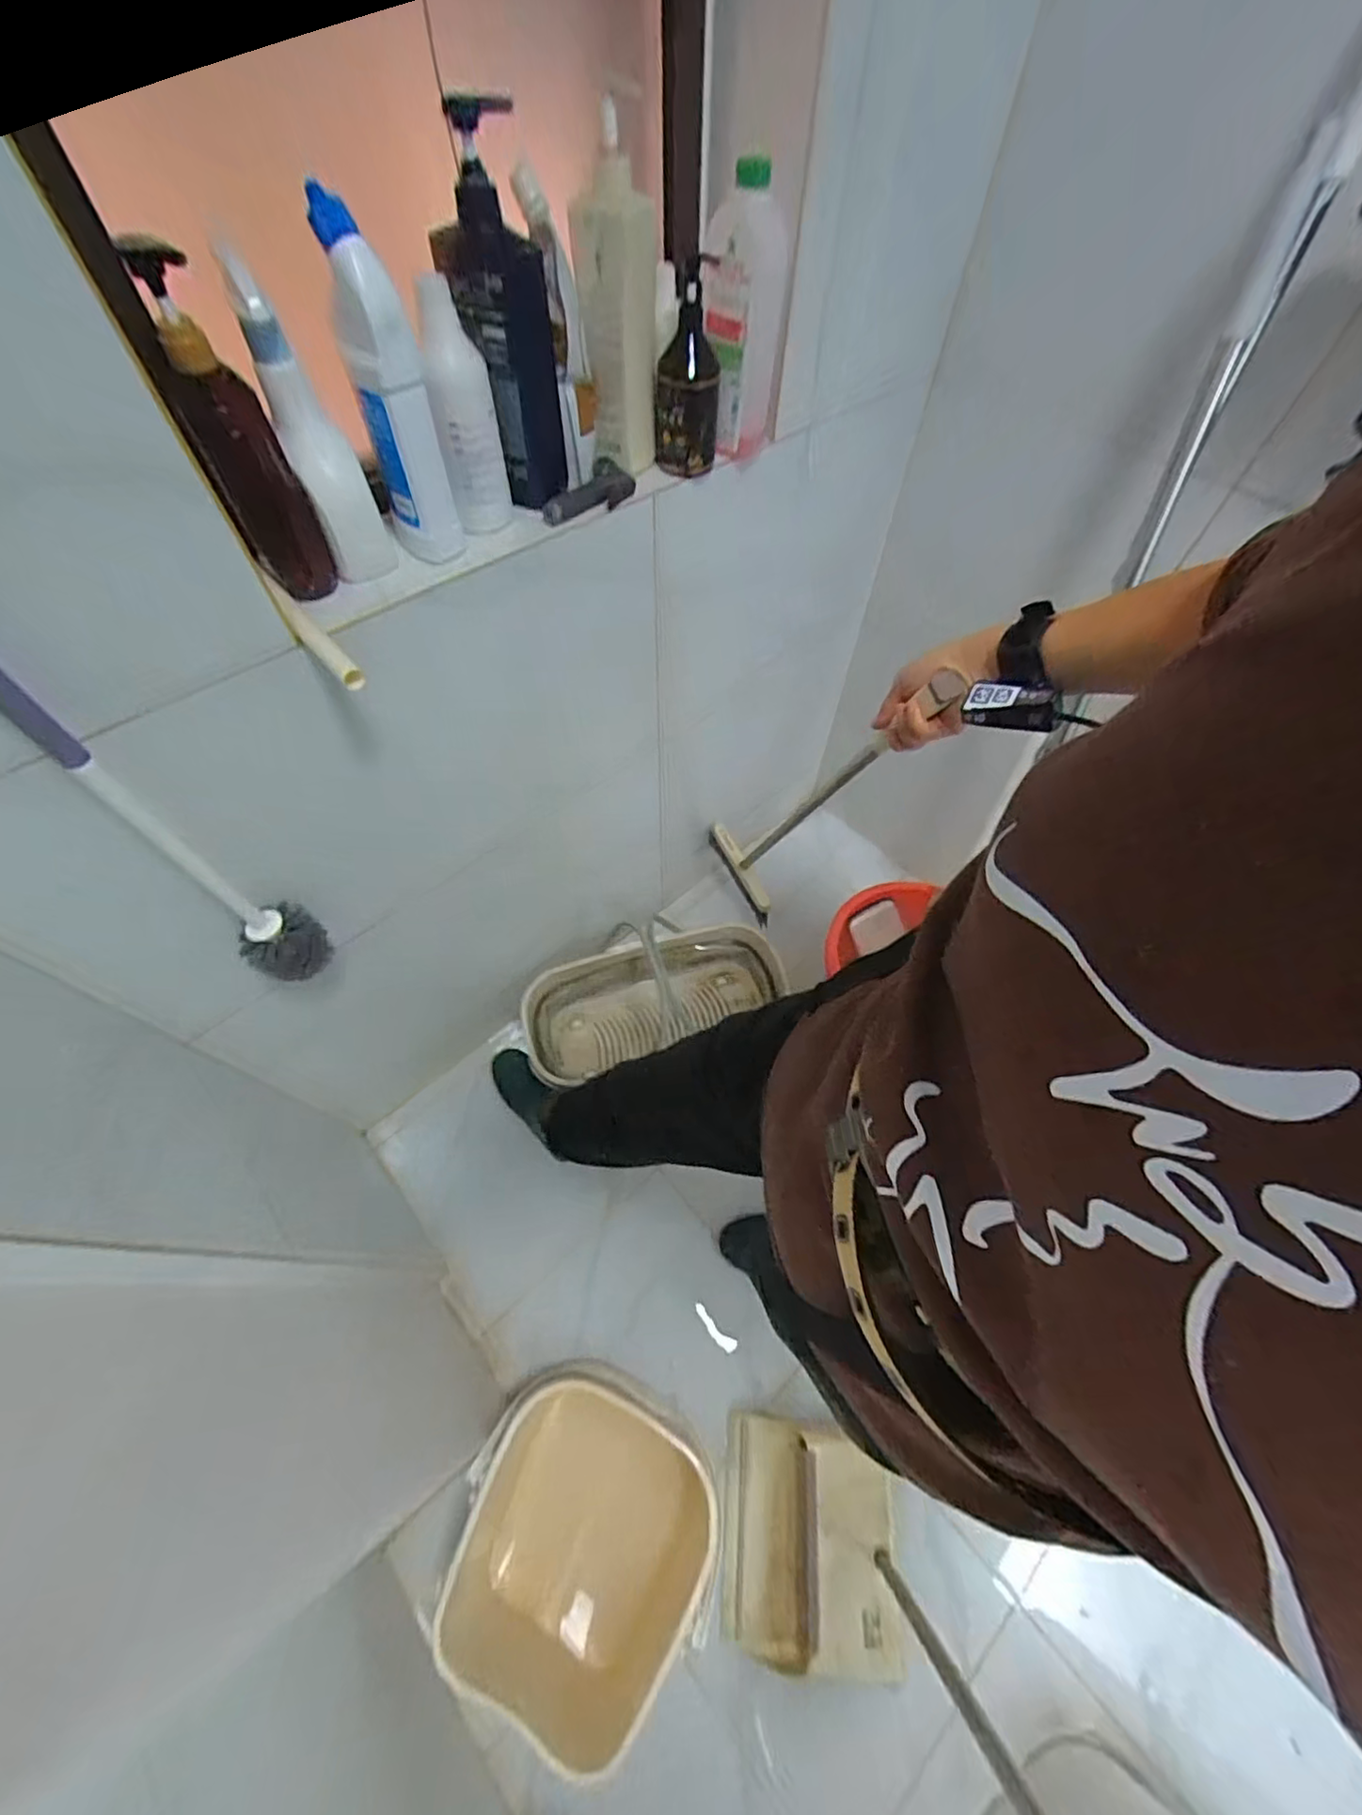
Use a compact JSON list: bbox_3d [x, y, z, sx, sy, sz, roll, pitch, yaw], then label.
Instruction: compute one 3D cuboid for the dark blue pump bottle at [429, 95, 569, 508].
[{"bbox_3d":[-0.176,-0.571,0.621,0.096,0.292,0.084,-8,59,-8],"label":"dark blue pump bottle"}]

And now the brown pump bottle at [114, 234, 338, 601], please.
[{"bbox_3d":[-0.367,-0.388,0.522,0.059,0.235,0.063,-22,62,-16],"label":"brown pump bottle"}]

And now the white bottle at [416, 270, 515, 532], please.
[{"bbox_3d":[-0.214,-0.489,0.623,0.052,0.195,0.058,-4,59,-6],"label":"white bottle"}]

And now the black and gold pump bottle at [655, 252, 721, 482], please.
[{"bbox_3d":[0.010,-0.636,0.743,0.075,0.189,0.079,4,58,0],"label":"black and gold pump bottle"}]

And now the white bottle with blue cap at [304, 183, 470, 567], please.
[{"bbox_3d":[-0.260,-0.456,0.568,0.064,0.256,0.055,-17,61,-13],"label":"white bottle with blue cap"}]

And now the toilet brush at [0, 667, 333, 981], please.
[{"bbox_3d":[-0.464,-0.067,0.564,0.070,0.478,0.074,35,63,17],"label":"toilet brush"}]

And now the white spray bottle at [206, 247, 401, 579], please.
[{"bbox_3d":[-0.326,-0.422,0.562,0.057,0.222,0.069,-17,61,-13],"label":"white spray bottle"}]

